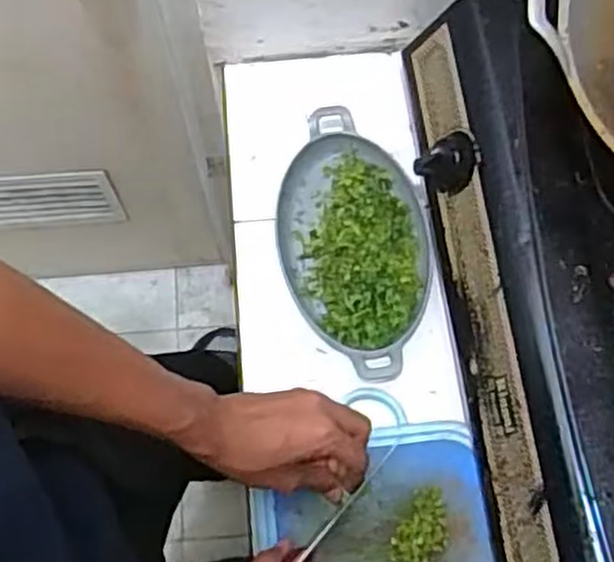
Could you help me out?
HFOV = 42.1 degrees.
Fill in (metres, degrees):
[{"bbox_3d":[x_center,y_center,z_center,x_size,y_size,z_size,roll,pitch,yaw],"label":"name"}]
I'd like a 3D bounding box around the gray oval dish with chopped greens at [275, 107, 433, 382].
[{"bbox_3d":[0.044,-0.035,0.727,0.133,0.028,0.249,-7,72,-2],"label":"gray oval dish with chopped greens"}]

